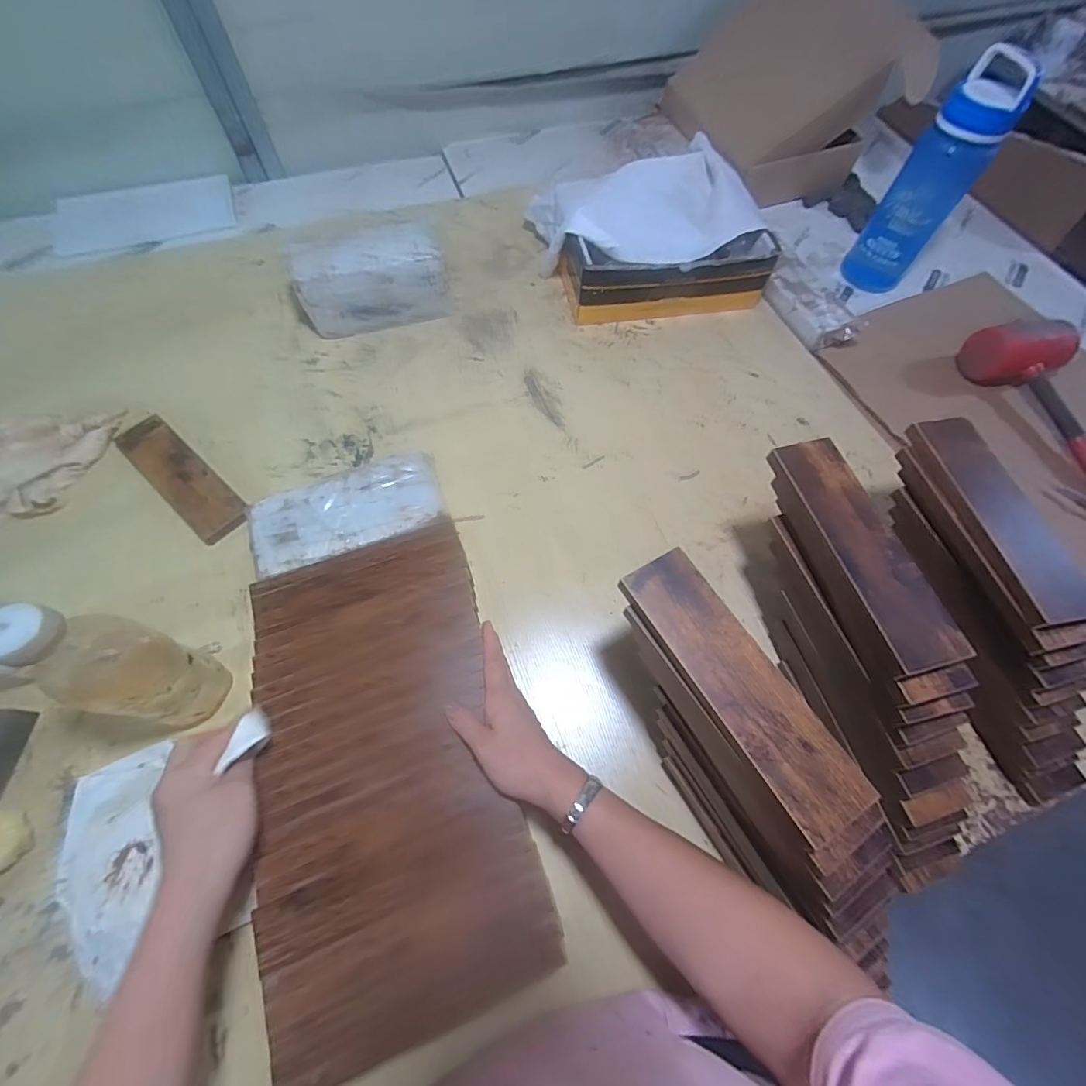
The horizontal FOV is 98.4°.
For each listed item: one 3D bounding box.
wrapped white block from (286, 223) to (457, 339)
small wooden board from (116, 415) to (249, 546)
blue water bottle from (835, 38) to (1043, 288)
[{"bbox_3d":[-0.254,-0.388,0.693,0.214,0.102,0.091,-15,66,-10],"label":"wrapped white block"},{"bbox_3d":[-0.449,-0.081,0.583,0.213,0.010,0.061,40,69,15],"label":"small wooden board"},{"bbox_3d":[0.583,-0.537,0.703,0.098,0.273,0.074,30,67,11],"label":"blue water bottle"}]

